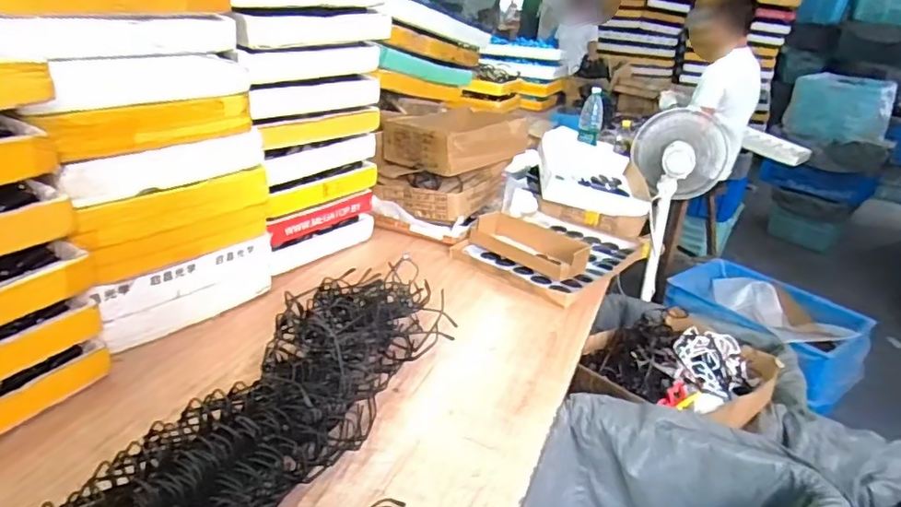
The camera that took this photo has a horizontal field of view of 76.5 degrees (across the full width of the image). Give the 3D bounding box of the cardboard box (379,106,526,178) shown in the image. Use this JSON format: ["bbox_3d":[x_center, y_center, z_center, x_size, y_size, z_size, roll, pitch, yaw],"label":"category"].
[{"bbox_3d":[0.038,-0.373,1.824,0.276,0.137,0.435,26,32,38],"label":"cardboard box"}]

